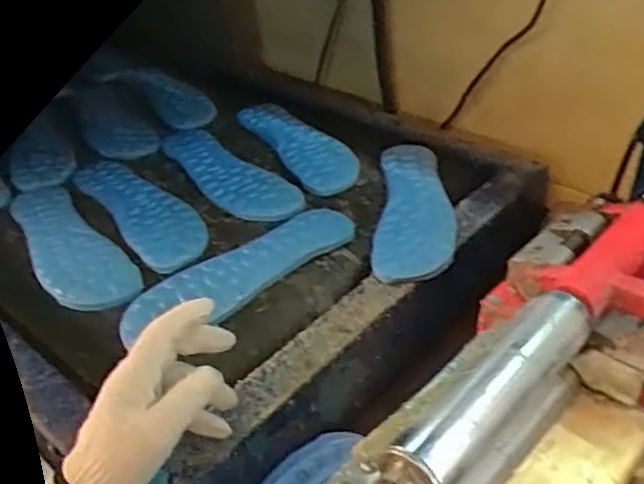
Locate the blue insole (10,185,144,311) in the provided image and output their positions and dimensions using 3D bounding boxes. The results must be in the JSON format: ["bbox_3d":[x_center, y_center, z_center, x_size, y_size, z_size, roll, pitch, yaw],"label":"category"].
[{"bbox_3d":[-0.281,0.003,0.726,0.081,0.015,0.255,-32,47,-24],"label":"blue insole"}]

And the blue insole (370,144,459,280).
[{"bbox_3d":[0.103,-0.042,0.731,0.080,0.024,0.254,1,38,9],"label":"blue insole"}]

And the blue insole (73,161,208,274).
[{"bbox_3d":[-0.208,-0.039,0.775,0.082,0.014,0.260,-28,42,-26],"label":"blue insole"}]

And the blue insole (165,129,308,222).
[{"bbox_3d":[-0.121,-0.084,0.816,0.078,0.013,0.251,-37,48,-25],"label":"blue insole"}]

